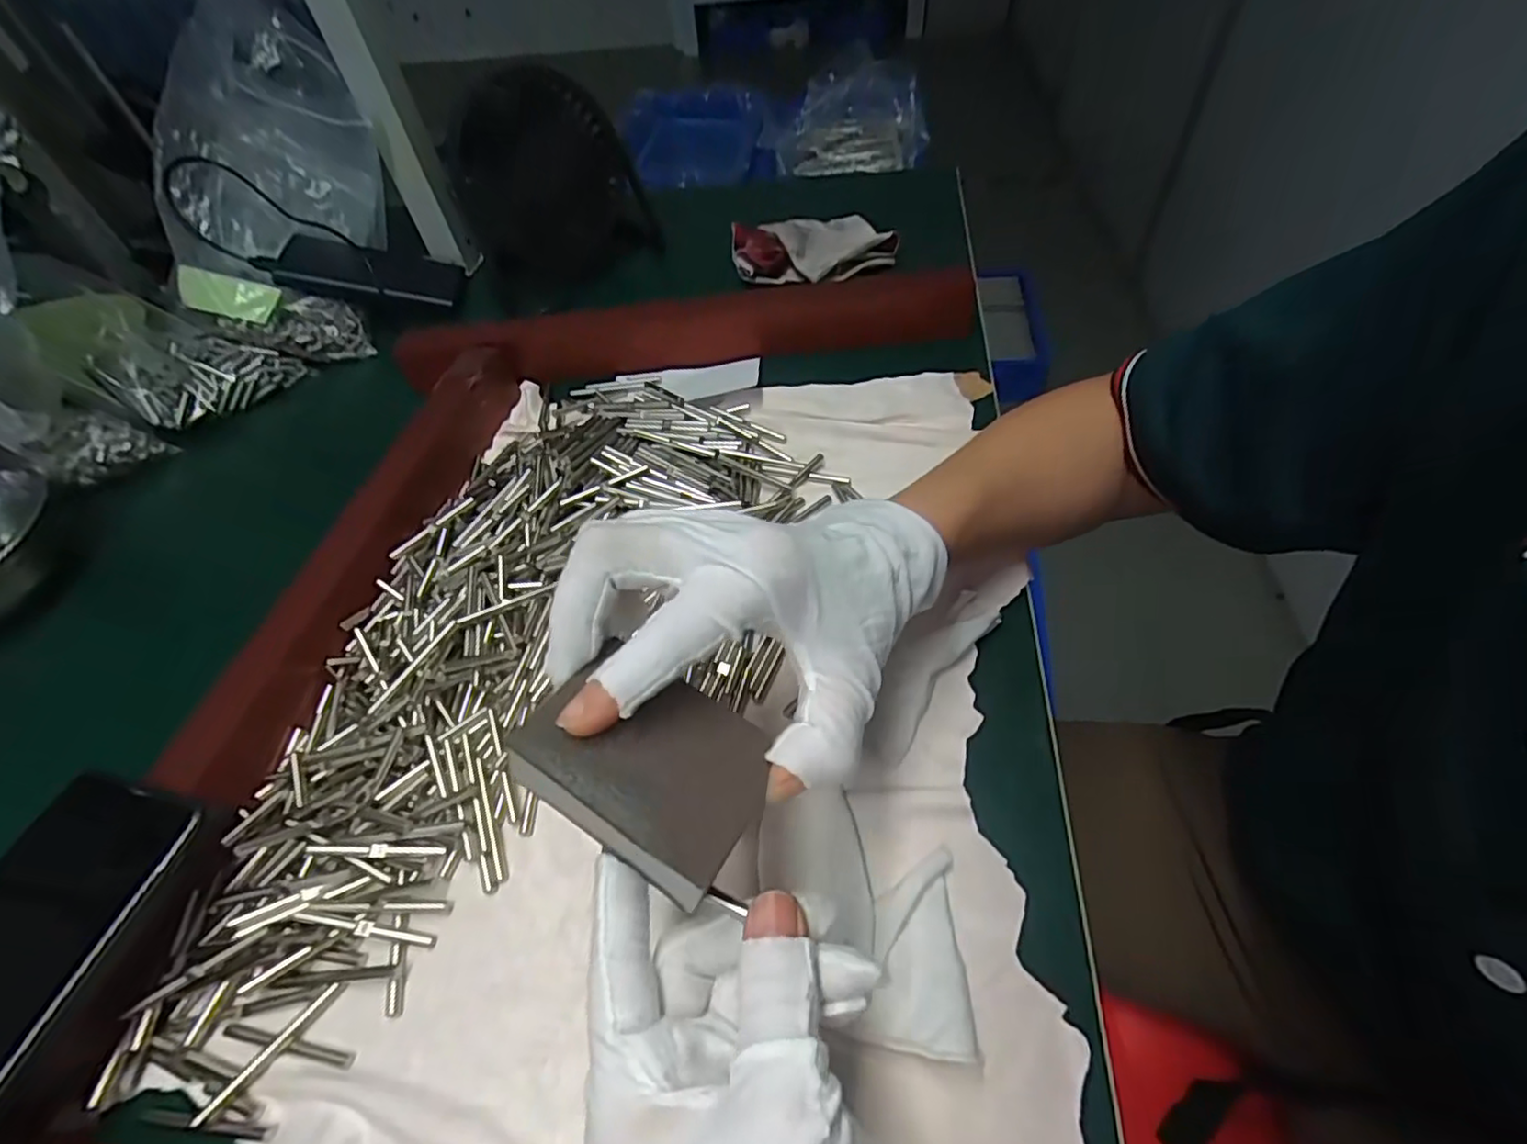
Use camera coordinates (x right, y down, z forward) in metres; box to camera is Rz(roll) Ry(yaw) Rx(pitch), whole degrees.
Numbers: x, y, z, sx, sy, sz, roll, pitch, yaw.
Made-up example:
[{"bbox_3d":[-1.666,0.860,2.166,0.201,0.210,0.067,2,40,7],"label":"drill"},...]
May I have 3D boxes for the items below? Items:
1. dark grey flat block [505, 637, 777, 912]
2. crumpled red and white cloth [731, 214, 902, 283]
[{"bbox_3d":[-0.033,0.054,0.191,0.067,0.010,0.052,33,51,10],"label":"dark grey flat block"},{"bbox_3d":[0.037,-0.263,0.529,0.121,0.029,0.090,-10,52,-2],"label":"crumpled red and white cloth"}]

